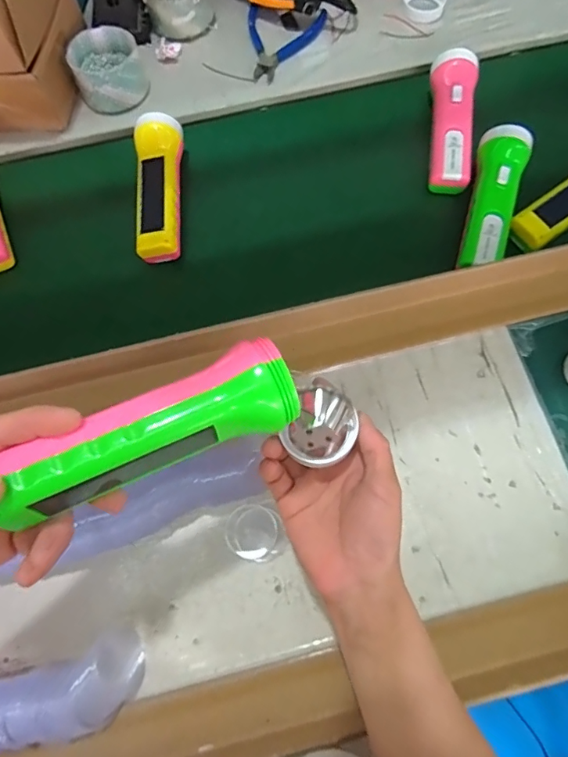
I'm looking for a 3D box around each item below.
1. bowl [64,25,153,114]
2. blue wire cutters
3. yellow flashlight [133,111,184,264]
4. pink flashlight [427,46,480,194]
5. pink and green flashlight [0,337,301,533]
[{"bbox_3d":[-0.210,-0.372,0.558,0.080,0.049,0.084,0,72,-1],"label":"bowl"},{"bbox_3d":[-0.006,-0.429,0.591,0.100,0.009,0.129,11,72,3],"label":"blue wire cutters"},{"bbox_3d":[-0.135,-0.203,0.506,0.054,0.040,0.186,-6,73,0],"label":"yellow flashlight"},{"bbox_3d":[0.187,-0.290,0.525,0.049,0.038,0.183,10,72,2],"label":"pink flashlight"},{"bbox_3d":[-0.066,0.029,0.236,0.147,0.039,0.041,-24,72,-13],"label":"pink and green flashlight"}]

